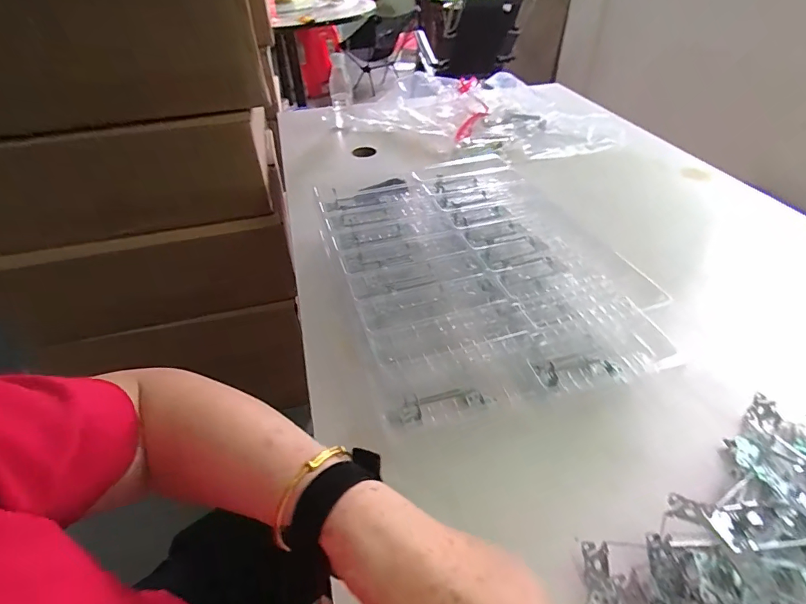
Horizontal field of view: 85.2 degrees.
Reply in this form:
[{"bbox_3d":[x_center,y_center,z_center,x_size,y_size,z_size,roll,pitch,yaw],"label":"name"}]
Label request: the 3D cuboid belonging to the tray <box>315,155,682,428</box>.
[{"bbox_3d":[0.086,-0.050,0.612,0.327,0.088,0.442,-13,43,-12],"label":"tray"}]

